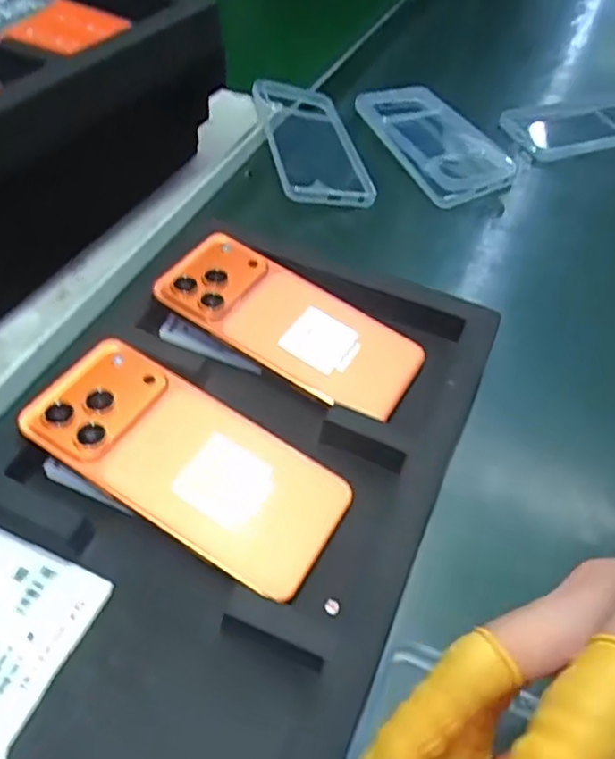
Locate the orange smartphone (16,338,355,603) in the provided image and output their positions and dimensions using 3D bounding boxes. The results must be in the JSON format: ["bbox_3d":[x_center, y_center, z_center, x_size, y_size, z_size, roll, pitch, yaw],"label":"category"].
[{"bbox_3d":[-0.061,0.040,0.340,0.163,0.008,0.077,31,54,8],"label":"orange smartphone"}]

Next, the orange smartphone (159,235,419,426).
[{"bbox_3d":[-0.008,-0.039,0.410,0.163,0.016,0.085,30,52,6],"label":"orange smartphone"}]

